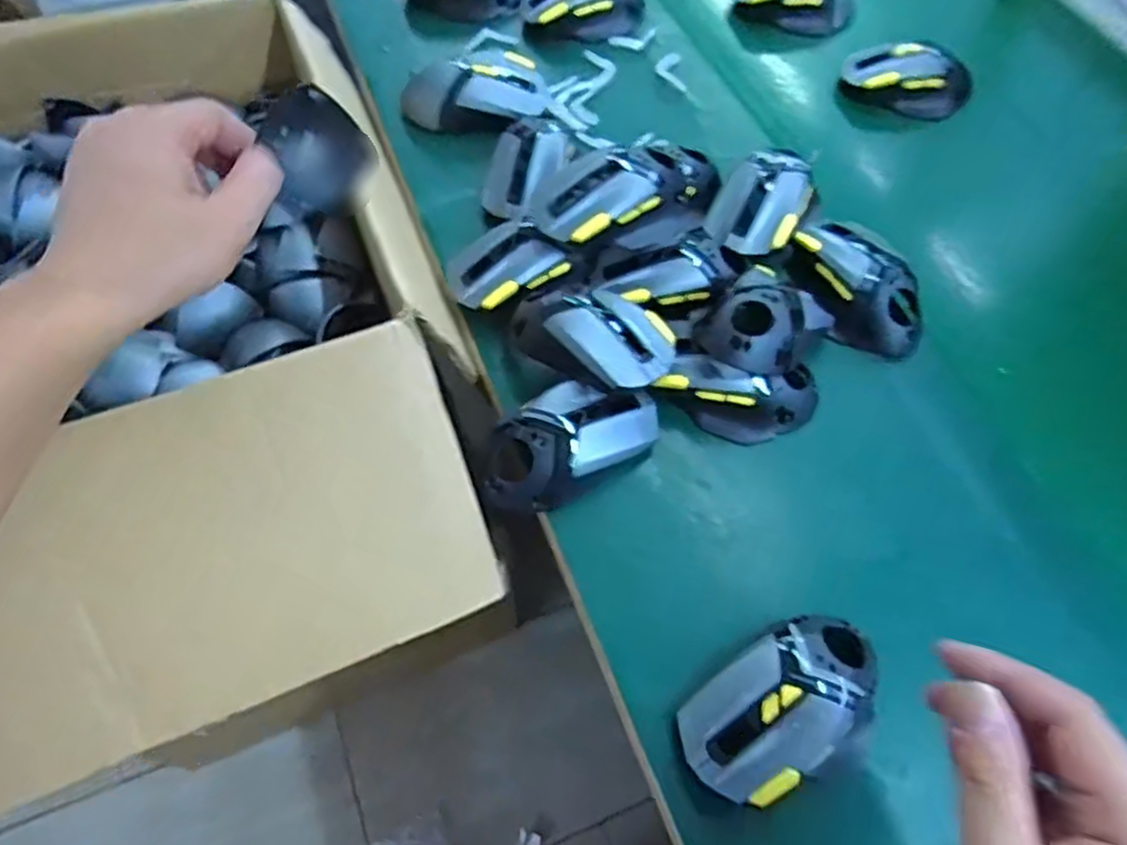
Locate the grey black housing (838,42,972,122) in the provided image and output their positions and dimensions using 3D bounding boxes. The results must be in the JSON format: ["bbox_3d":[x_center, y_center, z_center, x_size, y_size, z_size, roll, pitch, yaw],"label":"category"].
[{"bbox_3d":[0.306,-0.301,0.656,0.117,0.042,0.056,1,61,-2],"label":"grey black housing"}]

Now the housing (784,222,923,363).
[{"bbox_3d":[0.210,-0.098,0.522,0.073,0.042,0.108,-15,63,-10],"label":"housing"}]

